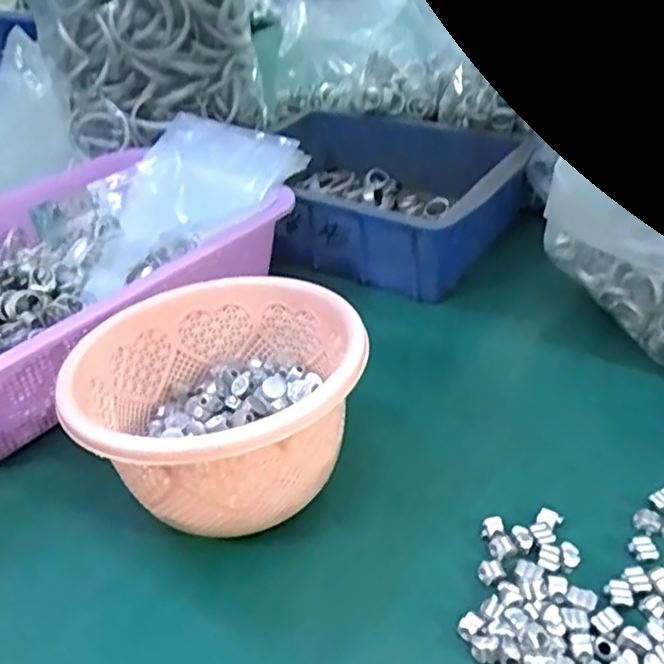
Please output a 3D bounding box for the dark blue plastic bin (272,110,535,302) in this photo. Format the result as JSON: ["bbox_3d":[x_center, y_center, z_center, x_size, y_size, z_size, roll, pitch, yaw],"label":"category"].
[{"bbox_3d":[0.033,-0.121,0.591,0.250,0.074,0.183,18,43,31],"label":"dark blue plastic bin"}]

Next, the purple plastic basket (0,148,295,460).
[{"bbox_3d":[-0.197,-0.030,0.487,0.229,0.085,0.291,23,46,35],"label":"purple plastic basket"}]

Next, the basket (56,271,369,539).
[{"bbox_3d":[-0.054,0.043,0.355,0.141,0.096,0.143,-5,36,4],"label":"basket"}]

